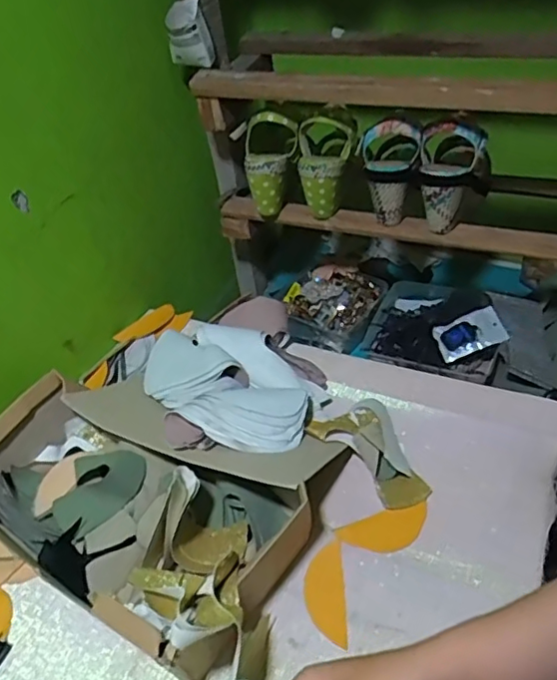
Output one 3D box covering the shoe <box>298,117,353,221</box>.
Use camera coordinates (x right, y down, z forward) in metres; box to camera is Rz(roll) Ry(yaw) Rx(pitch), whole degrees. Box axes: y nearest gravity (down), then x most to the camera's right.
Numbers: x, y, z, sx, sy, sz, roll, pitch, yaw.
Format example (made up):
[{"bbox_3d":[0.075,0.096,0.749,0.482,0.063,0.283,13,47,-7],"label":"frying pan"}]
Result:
[{"bbox_3d":[0.068,-0.243,0.833,0.079,0.129,0.068,1,42,9],"label":"shoe"}]

